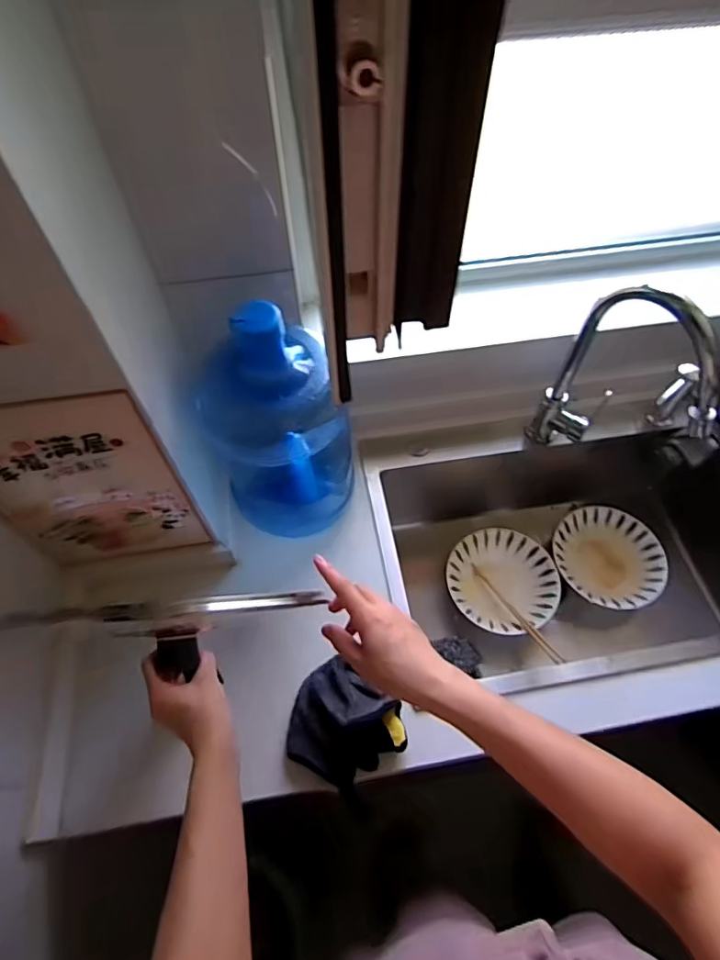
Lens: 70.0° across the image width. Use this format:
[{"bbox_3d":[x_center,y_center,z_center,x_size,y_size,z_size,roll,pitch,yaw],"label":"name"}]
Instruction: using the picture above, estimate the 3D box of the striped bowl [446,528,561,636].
[{"bbox_3d":[0.260,0.189,0.950,0.188,0.061,0.194,0,58,0],"label":"striped bowl"}]

